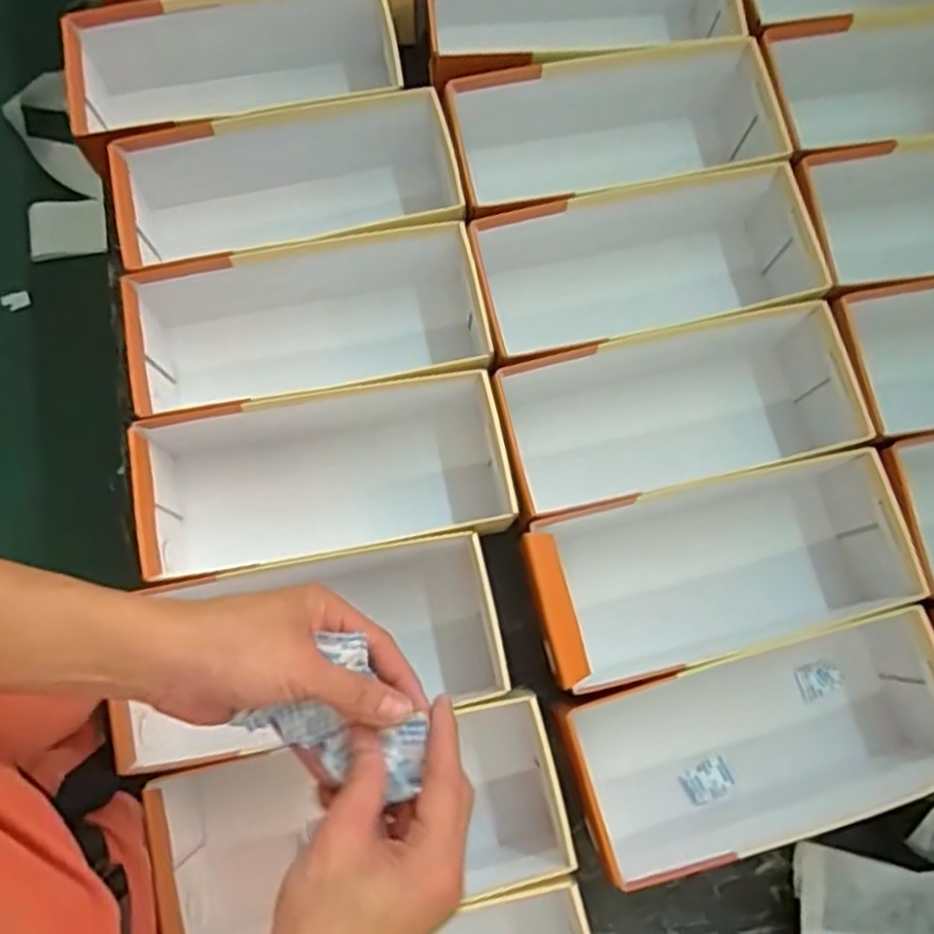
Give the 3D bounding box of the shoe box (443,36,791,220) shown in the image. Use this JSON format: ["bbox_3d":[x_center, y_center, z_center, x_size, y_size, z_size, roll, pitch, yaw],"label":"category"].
[{"bbox_3d":[0.133,-0.284,0.683,0.300,0.107,0.143,-12,78,-3],"label":"shoe box"}]

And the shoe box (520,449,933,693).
[{"bbox_3d":[0.192,0.080,0.601,0.289,0.089,0.137,-14,78,-4],"label":"shoe box"}]

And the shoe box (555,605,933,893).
[{"bbox_3d":[0.231,0.201,0.573,0.281,0.090,0.129,-17,78,-4],"label":"shoe box"}]

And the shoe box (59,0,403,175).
[{"bbox_3d":[-0.206,-0.336,0.697,0.291,0.132,0.130,-10,78,-3],"label":"shoe box"}]

